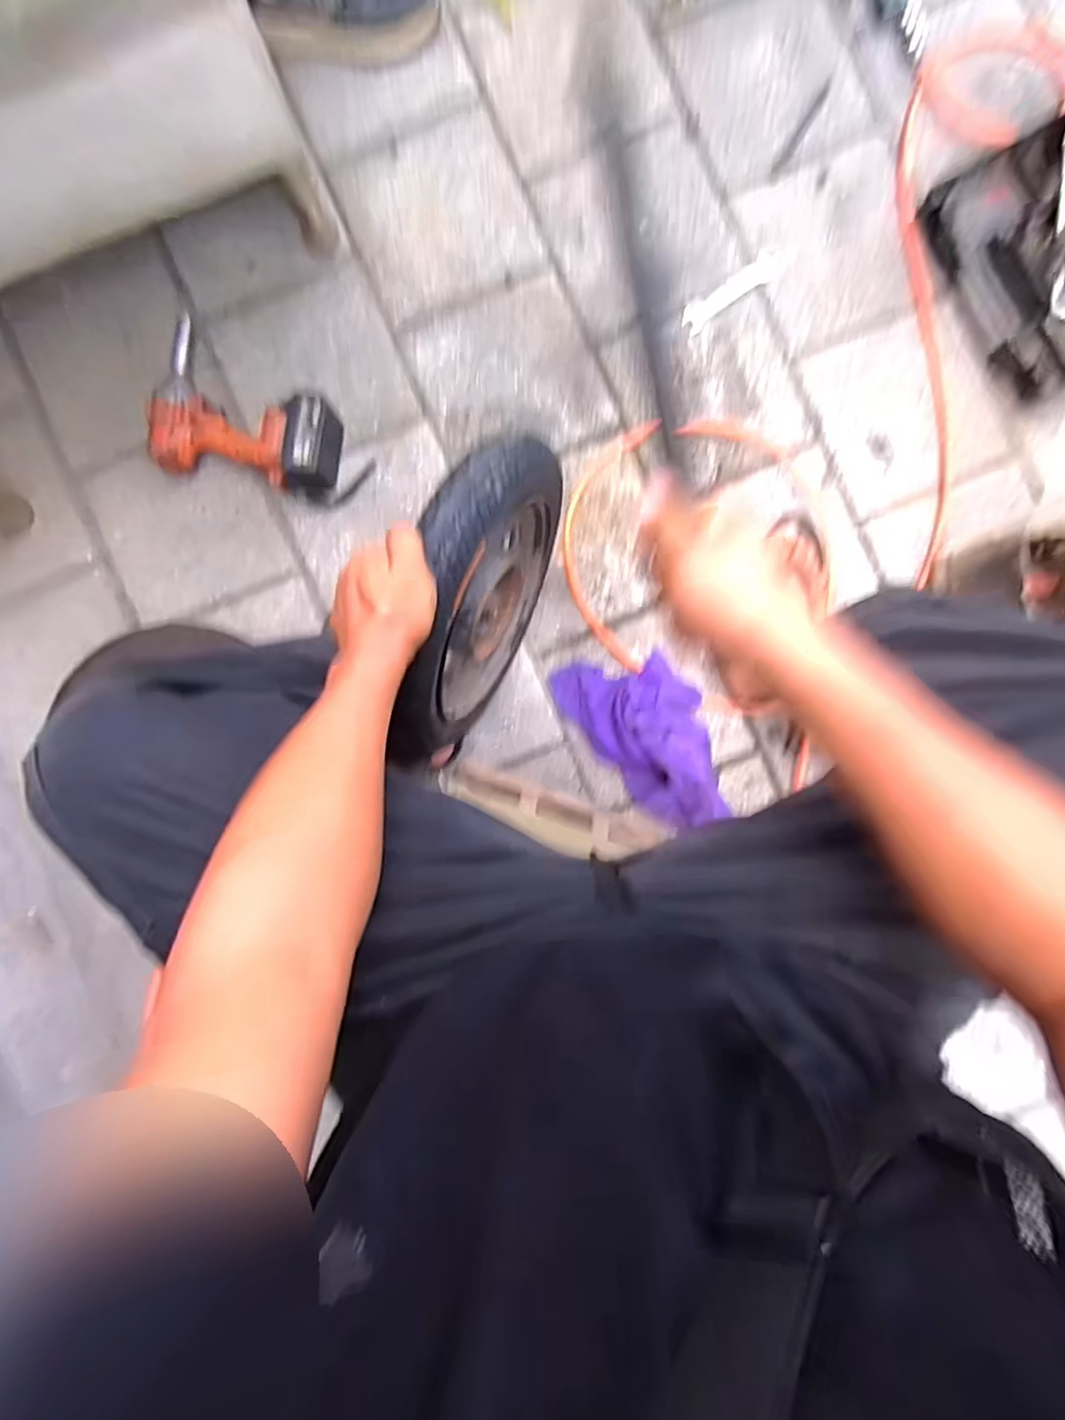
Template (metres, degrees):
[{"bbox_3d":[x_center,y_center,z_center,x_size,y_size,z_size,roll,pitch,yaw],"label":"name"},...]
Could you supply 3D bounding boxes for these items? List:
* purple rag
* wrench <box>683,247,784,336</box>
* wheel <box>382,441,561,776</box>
[{"bbox_3d":[0.168,0.034,0.831,0.154,0.048,0.304,-40,90,3],"label":"purple rag"},{"bbox_3d":[0.277,-0.583,0.828,0.158,0.011,0.037,-35,90,3],"label":"wrench"},{"bbox_3d":[-0.046,-0.125,0.659,0.087,0.328,0.295,15,92,1],"label":"wheel"}]

